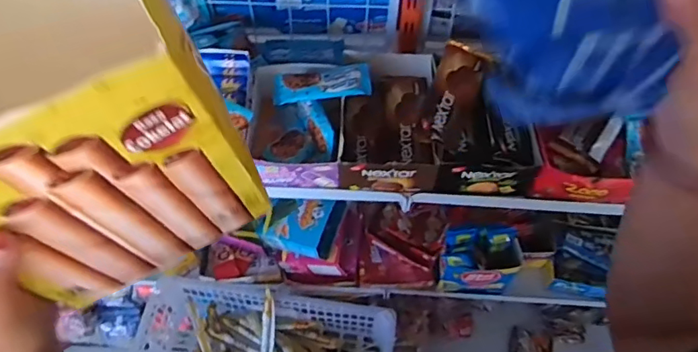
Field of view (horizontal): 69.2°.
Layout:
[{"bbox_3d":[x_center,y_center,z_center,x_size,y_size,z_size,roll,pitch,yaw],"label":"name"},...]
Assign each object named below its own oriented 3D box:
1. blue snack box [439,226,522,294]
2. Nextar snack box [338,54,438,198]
[{"bbox_3d":[0.243,0.160,0.946,0.137,0.154,0.075,3,59,2],"label":"blue snack box"},{"bbox_3d":[0.053,-0.076,0.691,0.126,0.089,0.186,0,59,0],"label":"Nextar snack box"}]

